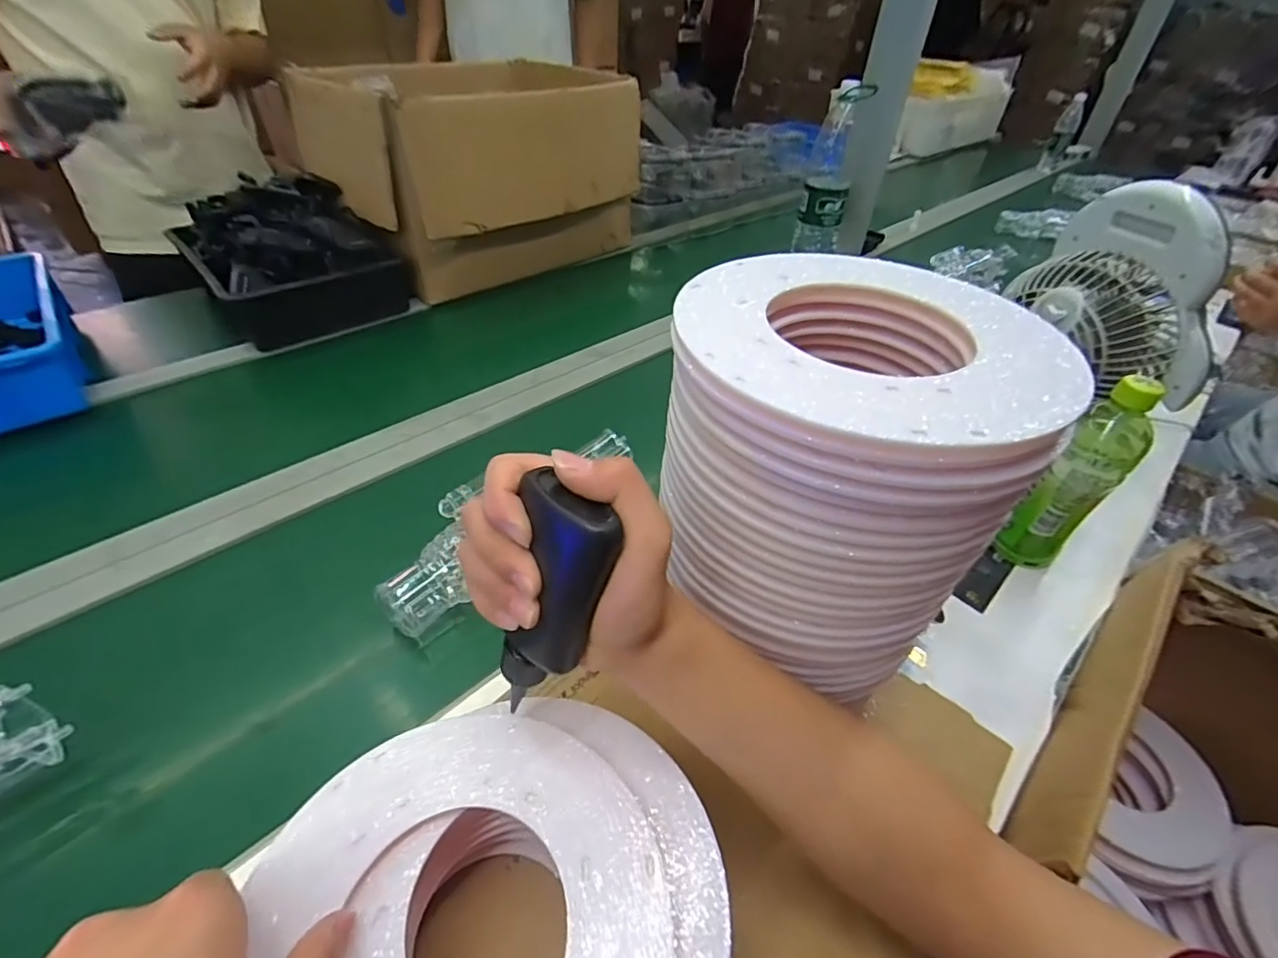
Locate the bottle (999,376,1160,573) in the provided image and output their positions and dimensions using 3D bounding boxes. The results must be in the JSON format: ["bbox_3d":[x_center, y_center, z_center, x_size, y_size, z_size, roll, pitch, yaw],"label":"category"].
[{"bbox_3d":[0.415,0.001,0.516,0.059,0.212,0.060,-31,52,-32],"label":"bottle"}]

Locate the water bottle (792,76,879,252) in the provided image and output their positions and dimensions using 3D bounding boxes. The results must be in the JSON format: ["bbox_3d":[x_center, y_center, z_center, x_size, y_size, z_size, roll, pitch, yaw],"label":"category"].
[{"bbox_3d":[0.380,-0.603,1.065,0.093,0.284,0.091,12,43,10],"label":"water bottle"}]

